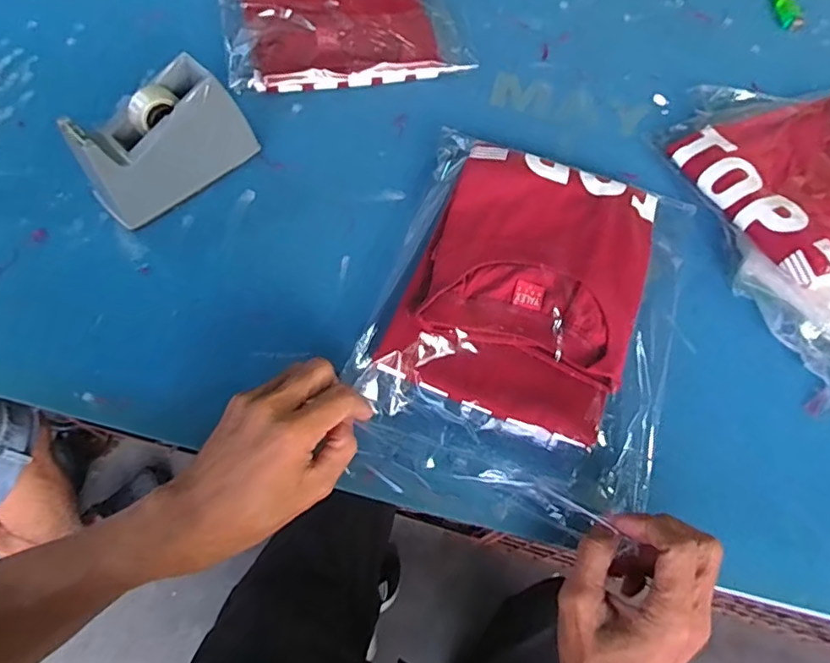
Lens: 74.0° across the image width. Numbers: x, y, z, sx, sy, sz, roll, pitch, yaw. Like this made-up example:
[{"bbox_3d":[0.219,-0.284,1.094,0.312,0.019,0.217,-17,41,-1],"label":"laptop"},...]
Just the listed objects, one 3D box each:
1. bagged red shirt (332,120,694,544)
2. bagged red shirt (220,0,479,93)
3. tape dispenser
[{"bbox_3d":[0.091,-0.018,0.453,0.223,0.037,0.307,19,64,5],"label":"bagged red shirt"},{"bbox_3d":[-0.086,-0.355,0.605,0.241,0.033,0.224,-10,65,-9],"label":"bagged red shirt"},{"bbox_3d":[-0.211,-0.159,0.468,0.138,0.089,0.053,-41,73,-20],"label":"tape dispenser"}]

